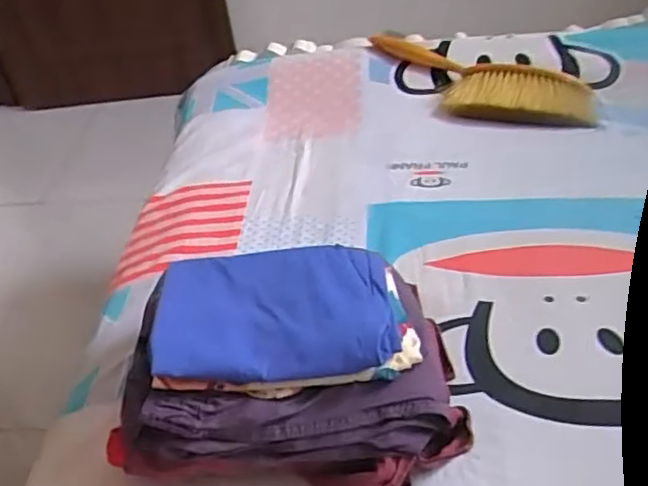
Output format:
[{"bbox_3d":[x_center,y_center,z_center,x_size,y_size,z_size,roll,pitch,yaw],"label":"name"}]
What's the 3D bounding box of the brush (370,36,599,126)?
[{"bbox_3d":[0.250,-0.266,1.097,0.375,0.061,0.131,9,41,22],"label":"brush"}]

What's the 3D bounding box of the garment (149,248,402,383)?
[{"bbox_3d":[-0.044,0.063,0.613,0.209,0.039,0.142,-8,39,0],"label":"garment"}]

